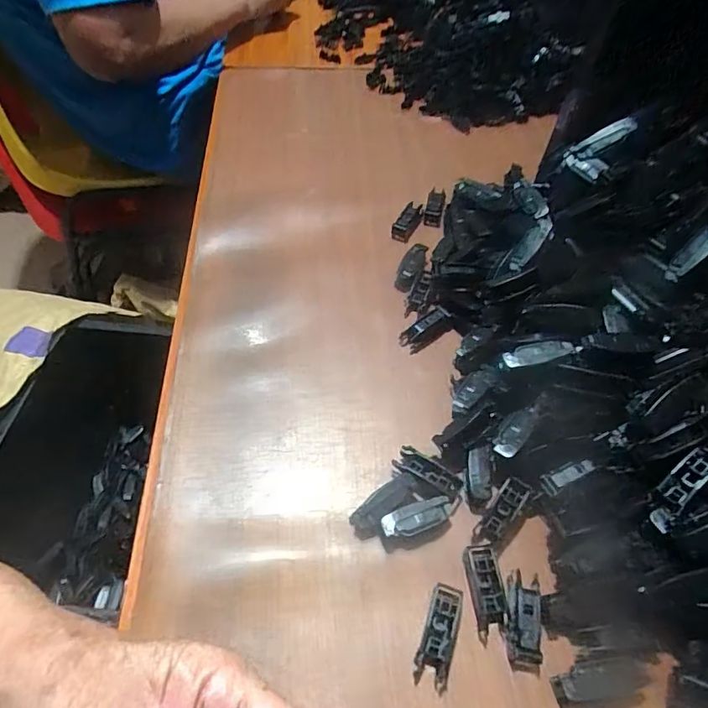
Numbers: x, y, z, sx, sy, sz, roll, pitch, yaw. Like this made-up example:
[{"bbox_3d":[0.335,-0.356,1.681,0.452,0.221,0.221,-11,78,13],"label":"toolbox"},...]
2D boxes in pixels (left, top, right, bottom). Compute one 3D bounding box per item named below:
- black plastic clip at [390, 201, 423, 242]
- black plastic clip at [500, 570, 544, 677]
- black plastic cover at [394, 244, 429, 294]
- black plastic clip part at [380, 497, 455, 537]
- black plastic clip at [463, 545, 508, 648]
[{"bbox_3d":[0.054,-0.135,0.508,0.020,0.014,0.047,24,70,20],"label":"black plastic clip"},{"bbox_3d":[0.099,0.156,0.293,0.021,0.012,0.051,8,55,5],"label":"black plastic clip"},{"bbox_3d":[0.055,-0.082,0.464,0.020,0.008,0.060,18,57,12],"label":"black plastic cover"},{"bbox_3d":[0.042,0.108,0.324,0.049,0.018,0.017,-18,57,-13],"label":"black plastic clip part"},{"bbox_3d":[0.080,0.145,0.303,0.020,0.008,0.052,-4,66,0],"label":"black plastic clip"}]

